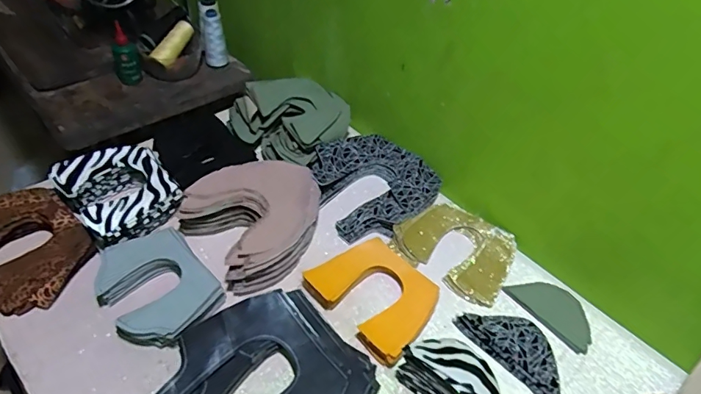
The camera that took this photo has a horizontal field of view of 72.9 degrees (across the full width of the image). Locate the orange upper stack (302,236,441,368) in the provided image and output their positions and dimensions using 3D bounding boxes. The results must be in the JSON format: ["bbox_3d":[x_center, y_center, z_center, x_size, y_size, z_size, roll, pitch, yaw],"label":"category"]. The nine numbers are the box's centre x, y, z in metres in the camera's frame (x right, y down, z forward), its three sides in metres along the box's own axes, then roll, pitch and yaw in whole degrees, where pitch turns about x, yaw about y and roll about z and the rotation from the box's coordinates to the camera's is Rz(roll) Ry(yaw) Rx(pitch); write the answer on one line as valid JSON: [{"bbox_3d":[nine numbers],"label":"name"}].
[{"bbox_3d":[0.032,0.125,0.618,0.155,0.026,0.124,36,53,28],"label":"orange upper stack"}]

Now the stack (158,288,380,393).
[{"bbox_3d":[-0.093,0.206,0.529,0.203,0.033,0.187,35,53,28],"label":"stack"}]

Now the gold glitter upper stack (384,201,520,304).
[{"bbox_3d":[0.156,0.069,0.691,0.160,0.022,0.129,29,51,24],"label":"gold glitter upper stack"}]

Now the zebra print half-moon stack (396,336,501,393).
[{"bbox_3d":[0.117,0.206,0.520,0.120,0.068,0.053,34,53,27],"label":"zebra print half-moon stack"}]

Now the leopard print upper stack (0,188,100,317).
[{"bbox_3d":[-0.432,0.065,0.630,0.180,0.055,0.135,35,53,28],"label":"leopard print upper stack"}]

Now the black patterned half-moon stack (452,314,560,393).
[{"bbox_3d":[0.210,0.185,0.593,0.072,0.013,0.147,-32,55,-30],"label":"black patterned half-moon stack"}]

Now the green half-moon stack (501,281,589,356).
[{"bbox_3d":[0.276,0.149,0.638,0.066,0.004,0.115,-30,54,-28],"label":"green half-moon stack"}]

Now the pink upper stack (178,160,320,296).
[{"bbox_3d":[-0.129,0.027,0.679,0.179,0.058,0.174,-31,55,-30],"label":"pink upper stack"}]

